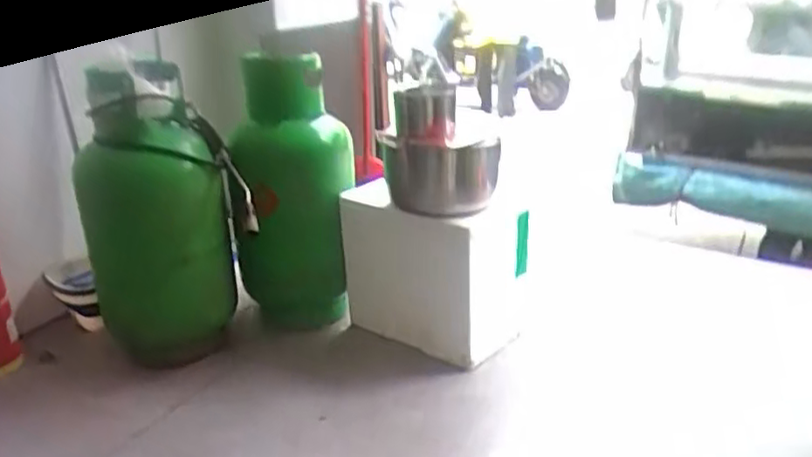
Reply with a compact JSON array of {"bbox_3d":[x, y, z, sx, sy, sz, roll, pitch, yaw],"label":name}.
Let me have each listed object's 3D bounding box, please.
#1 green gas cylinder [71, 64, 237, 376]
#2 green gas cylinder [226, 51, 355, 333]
[{"bbox_3d":[-0.595,-0.038,1.658,0.315,0.657,0.309,-9,22,-15],"label":"green gas cylinder"},{"bbox_3d":[-0.298,-0.088,1.844,0.306,0.689,0.313,-4,21,-3],"label":"green gas cylinder"}]

